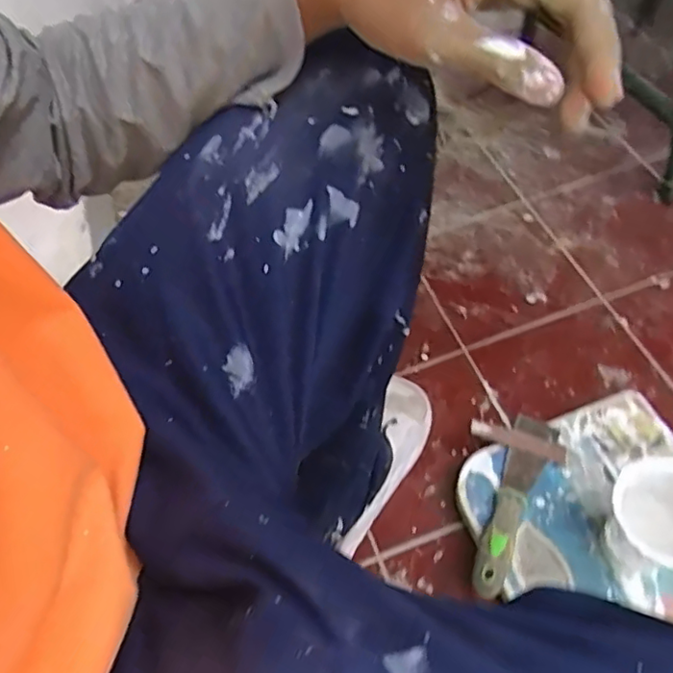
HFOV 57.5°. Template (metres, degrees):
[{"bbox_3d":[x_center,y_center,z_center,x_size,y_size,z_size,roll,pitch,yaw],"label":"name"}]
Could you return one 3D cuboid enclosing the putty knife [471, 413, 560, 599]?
[{"bbox_3d":[0.182,0.167,0.632,0.042,0.016,0.200,19,60,20],"label":"putty knife"}]

